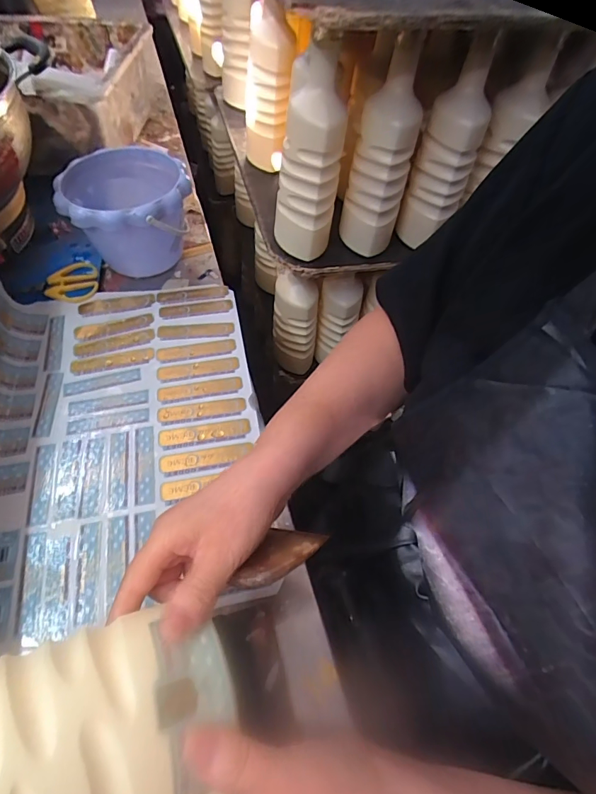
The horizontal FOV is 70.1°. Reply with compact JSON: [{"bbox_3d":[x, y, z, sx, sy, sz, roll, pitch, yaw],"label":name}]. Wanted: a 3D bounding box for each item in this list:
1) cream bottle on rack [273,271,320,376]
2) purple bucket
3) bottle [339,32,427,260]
[{"bbox_3d":[-0.008,-0.123,0.757,0.070,0.210,0.064,-1,55,-6],"label":"cream bottle on rack"},{"bbox_3d":[-0.216,-0.229,0.556,0.153,0.120,0.141,0,56,-1],"label":"purple bucket"},{"bbox_3d":[0.102,-0.292,0.524,0.074,0.223,0.075,1,56,0],"label":"bottle"}]

